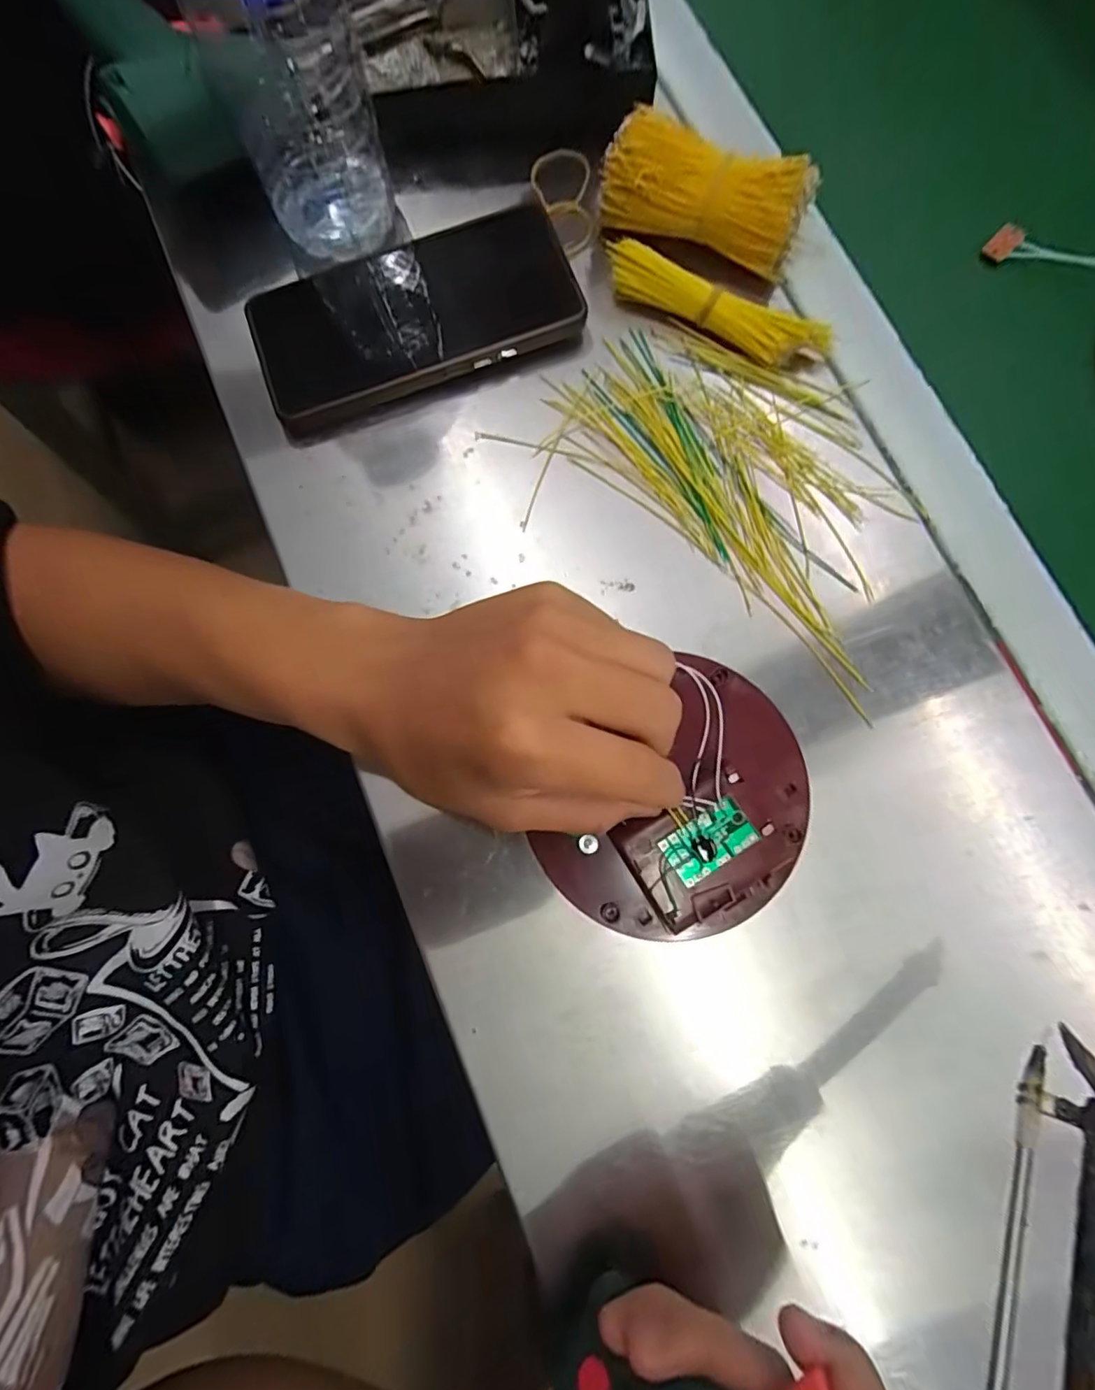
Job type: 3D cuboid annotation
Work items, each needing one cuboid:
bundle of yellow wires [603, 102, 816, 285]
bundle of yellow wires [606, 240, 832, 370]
[{"bbox_3d":[0.078,-0.247,0.279,0.099,0.042,0.033,18,80,3],"label":"bundle of yellow wires"},{"bbox_3d":[0.085,-0.194,0.280,0.116,0.020,0.017,27,81,4],"label":"bundle of yellow wires"}]

